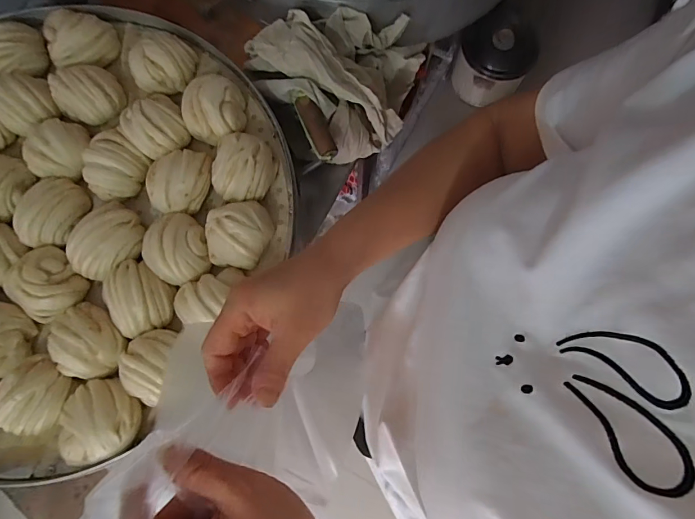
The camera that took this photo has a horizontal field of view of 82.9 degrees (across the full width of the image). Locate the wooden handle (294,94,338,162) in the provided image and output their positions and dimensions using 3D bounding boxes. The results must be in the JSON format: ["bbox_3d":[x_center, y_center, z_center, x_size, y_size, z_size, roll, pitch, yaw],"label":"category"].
[{"bbox_3d":[-0.048,-0.201,0.590,0.033,0.025,0.107,-24,79,-5],"label":"wooden handle"}]

